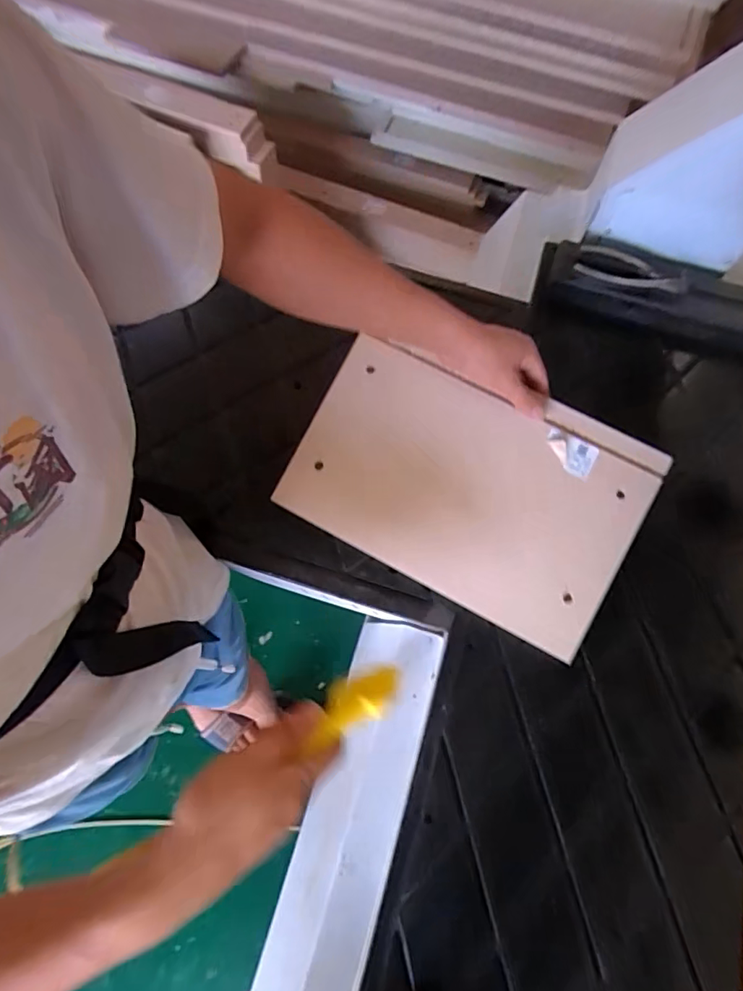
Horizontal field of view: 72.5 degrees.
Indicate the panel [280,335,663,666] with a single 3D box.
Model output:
[{"bbox_3d":[0.110,-0.012,0.597,0.387,0.015,0.252,27,91,7],"label":"panel"}]

